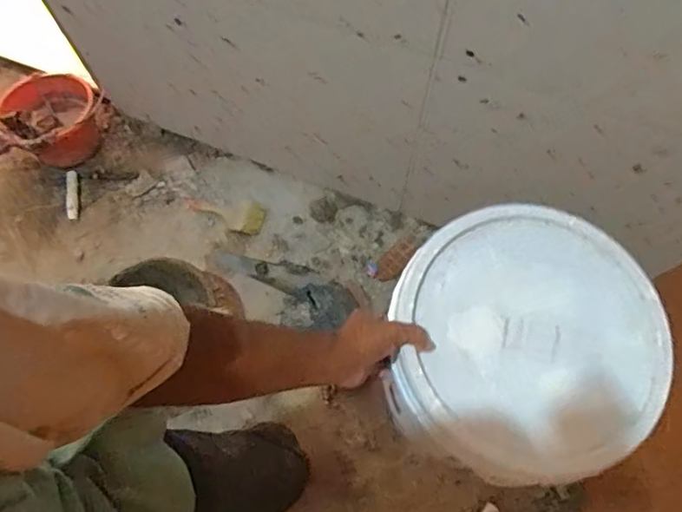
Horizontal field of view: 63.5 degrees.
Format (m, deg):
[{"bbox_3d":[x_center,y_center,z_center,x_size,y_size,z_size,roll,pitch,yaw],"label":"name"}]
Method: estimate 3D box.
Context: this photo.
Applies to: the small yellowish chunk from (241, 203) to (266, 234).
[{"bbox_3d":[-0.235,-0.101,1.503,0.051,0.018,0.080,18,71,7],"label":"small yellowish chunk"}]

